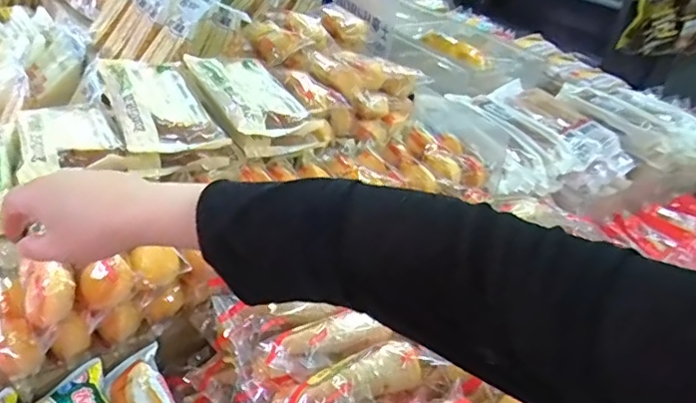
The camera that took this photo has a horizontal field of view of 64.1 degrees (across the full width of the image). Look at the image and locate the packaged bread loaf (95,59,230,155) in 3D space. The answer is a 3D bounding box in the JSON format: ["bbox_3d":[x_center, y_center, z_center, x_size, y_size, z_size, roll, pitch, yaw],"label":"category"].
[{"bbox_3d":[-0.211,-0.112,0.625,0.099,0.038,0.178,-12,37,-26],"label":"packaged bread loaf"}]

